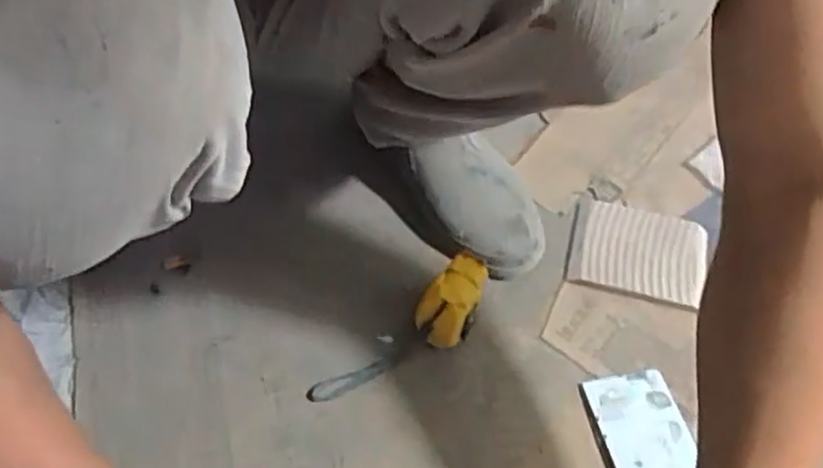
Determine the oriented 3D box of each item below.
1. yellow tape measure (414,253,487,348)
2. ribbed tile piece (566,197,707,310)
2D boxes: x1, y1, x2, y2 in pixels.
[{"bbox_3d":[0.034,0.063,0.631,0.042,0.056,0.077,28,58,17],"label":"yellow tape measure"},{"bbox_3d":[0.214,0.015,0.701,0.119,0.015,0.103,18,55,10],"label":"ribbed tile piece"}]

